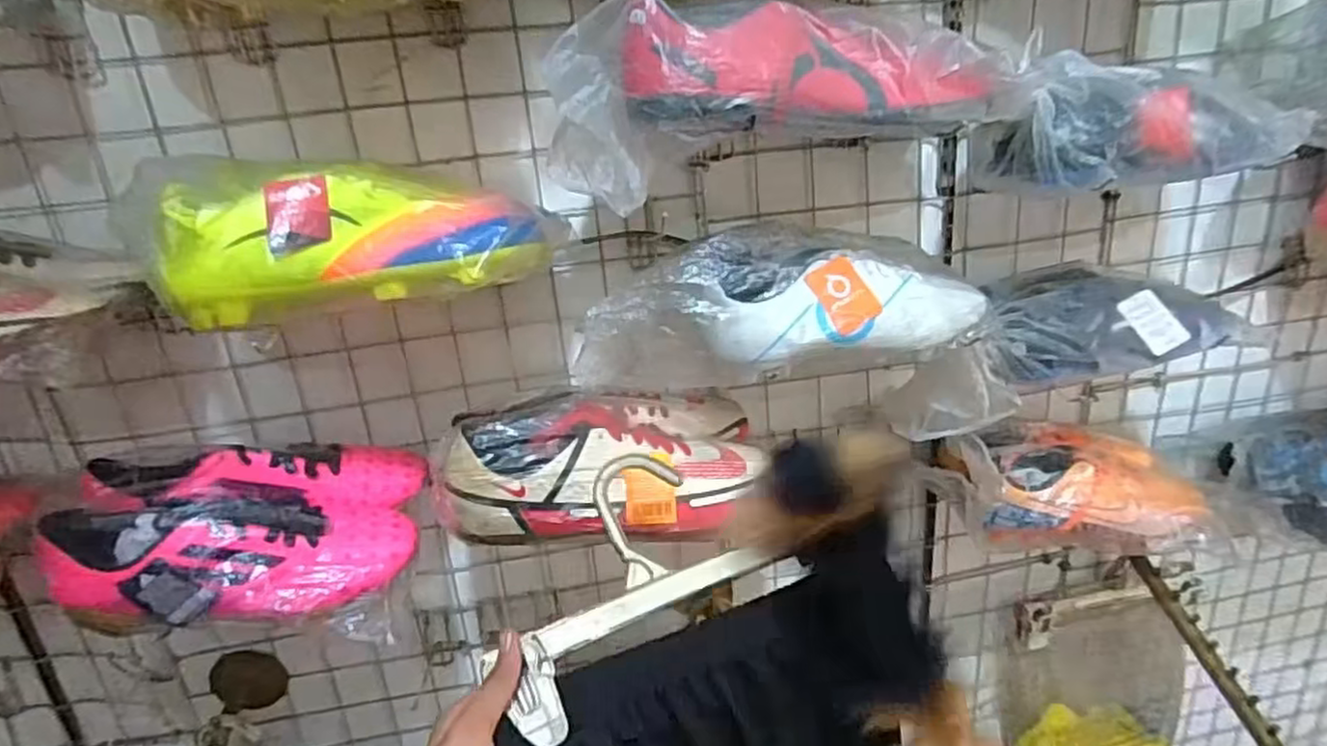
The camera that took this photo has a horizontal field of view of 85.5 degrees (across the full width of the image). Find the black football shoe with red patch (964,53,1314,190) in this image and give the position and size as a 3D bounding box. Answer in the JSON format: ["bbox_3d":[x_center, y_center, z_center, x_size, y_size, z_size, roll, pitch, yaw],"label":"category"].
[{"bbox_3d":[0.387,-0.209,0.591,0.220,0.091,0.119,-10,21,-13],"label":"black football shoe with red patch"}]

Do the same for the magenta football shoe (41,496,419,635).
[{"bbox_3d":[-0.320,0.132,0.550,0.226,0.086,0.083,-6,21,-4],"label":"magenta football shoe"}]

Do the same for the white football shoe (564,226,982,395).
[{"bbox_3d":[0.092,-0.061,0.601,0.319,0.105,0.102,-5,21,-1],"label":"white football shoe"}]

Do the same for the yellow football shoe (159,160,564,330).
[{"bbox_3d":[-0.201,-0.099,0.494,0.254,0.085,0.085,-2,21,6],"label":"yellow football shoe"}]

